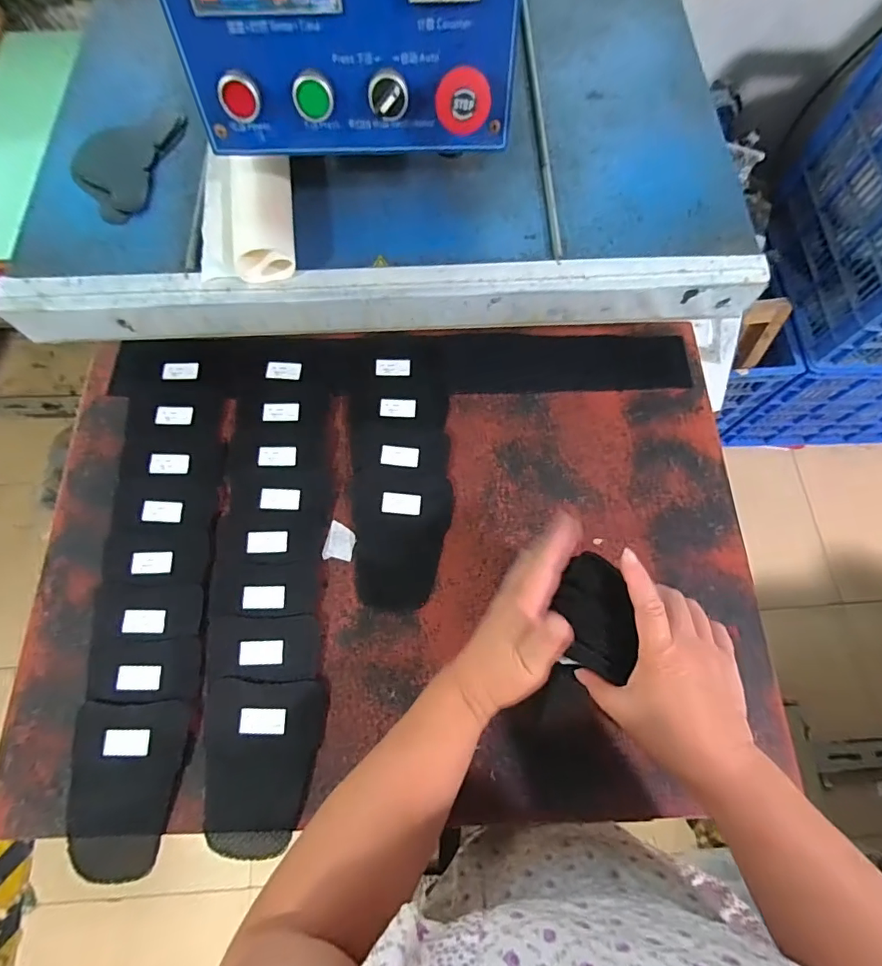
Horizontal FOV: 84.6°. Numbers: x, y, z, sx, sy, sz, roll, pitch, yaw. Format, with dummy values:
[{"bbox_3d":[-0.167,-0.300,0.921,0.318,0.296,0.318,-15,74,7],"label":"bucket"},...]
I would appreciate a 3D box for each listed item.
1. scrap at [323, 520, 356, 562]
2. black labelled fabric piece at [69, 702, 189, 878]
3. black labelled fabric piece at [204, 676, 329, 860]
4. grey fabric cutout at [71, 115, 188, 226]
[{"bbox_3d":[-0.102,0.060,0.499,0.029,0.004,0.039,10,71,3],"label":"scrap"},{"bbox_3d":[-0.279,0.263,0.418,0.099,0.012,0.133,-2,71,-1],"label":"black labelled fabric piece"},{"bbox_3d":[-0.162,0.247,0.426,0.106,0.008,0.135,1,71,1],"label":"black labelled fabric piece"},{"bbox_3d":[-0.326,-0.325,0.491,0.088,0.013,0.137,14,72,5],"label":"grey fabric cutout"}]

